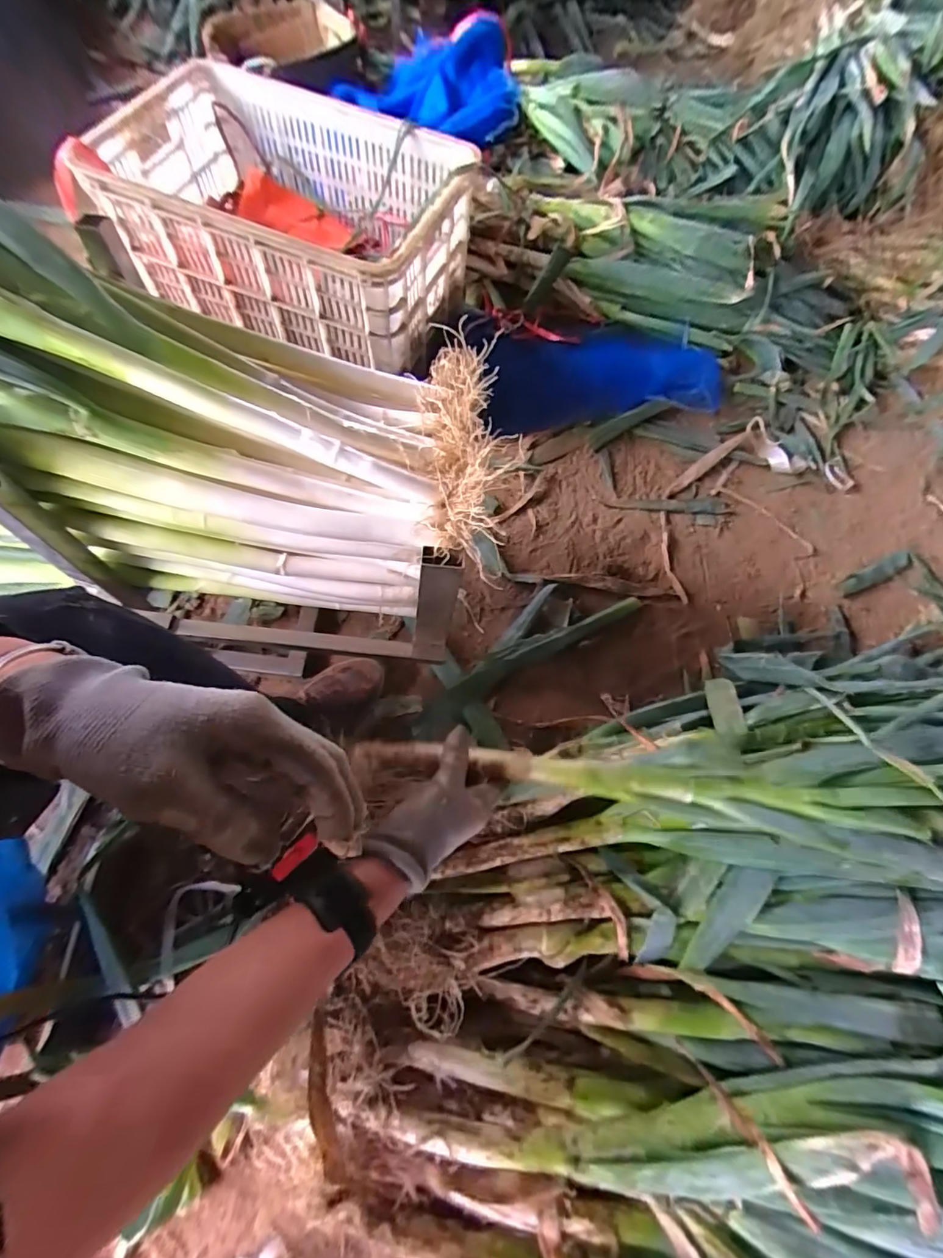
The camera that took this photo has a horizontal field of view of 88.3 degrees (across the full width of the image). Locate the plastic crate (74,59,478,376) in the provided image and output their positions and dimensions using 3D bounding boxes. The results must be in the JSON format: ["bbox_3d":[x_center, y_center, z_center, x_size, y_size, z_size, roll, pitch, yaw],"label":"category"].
[{"bbox_3d":[-0.305,-0.702,0.830,0.564,0.193,0.342,23,66,5],"label":"plastic crate"}]

